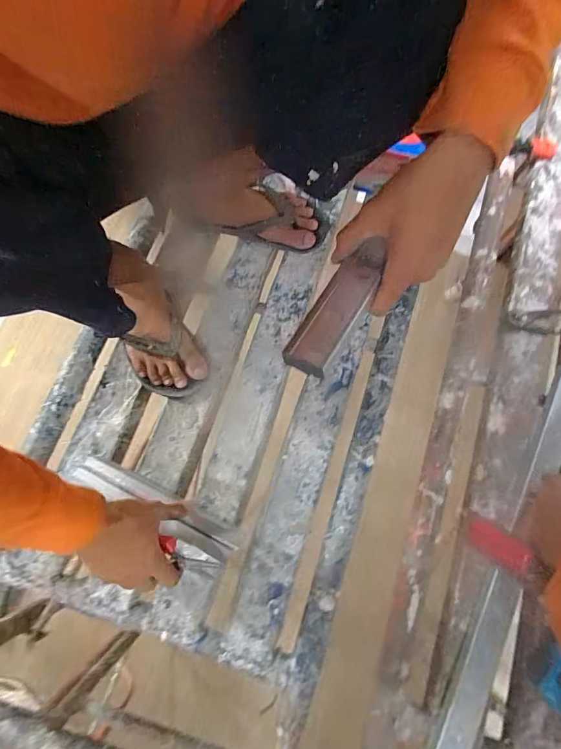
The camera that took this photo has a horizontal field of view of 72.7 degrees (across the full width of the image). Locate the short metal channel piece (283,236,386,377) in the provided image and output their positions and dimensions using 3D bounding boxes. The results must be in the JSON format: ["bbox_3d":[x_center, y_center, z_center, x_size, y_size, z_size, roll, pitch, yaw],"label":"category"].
[{"bbox_3d":[0.049,-0.059,0.321,0.037,0.015,0.138,30,70,8],"label":"short metal channel piece"}]

